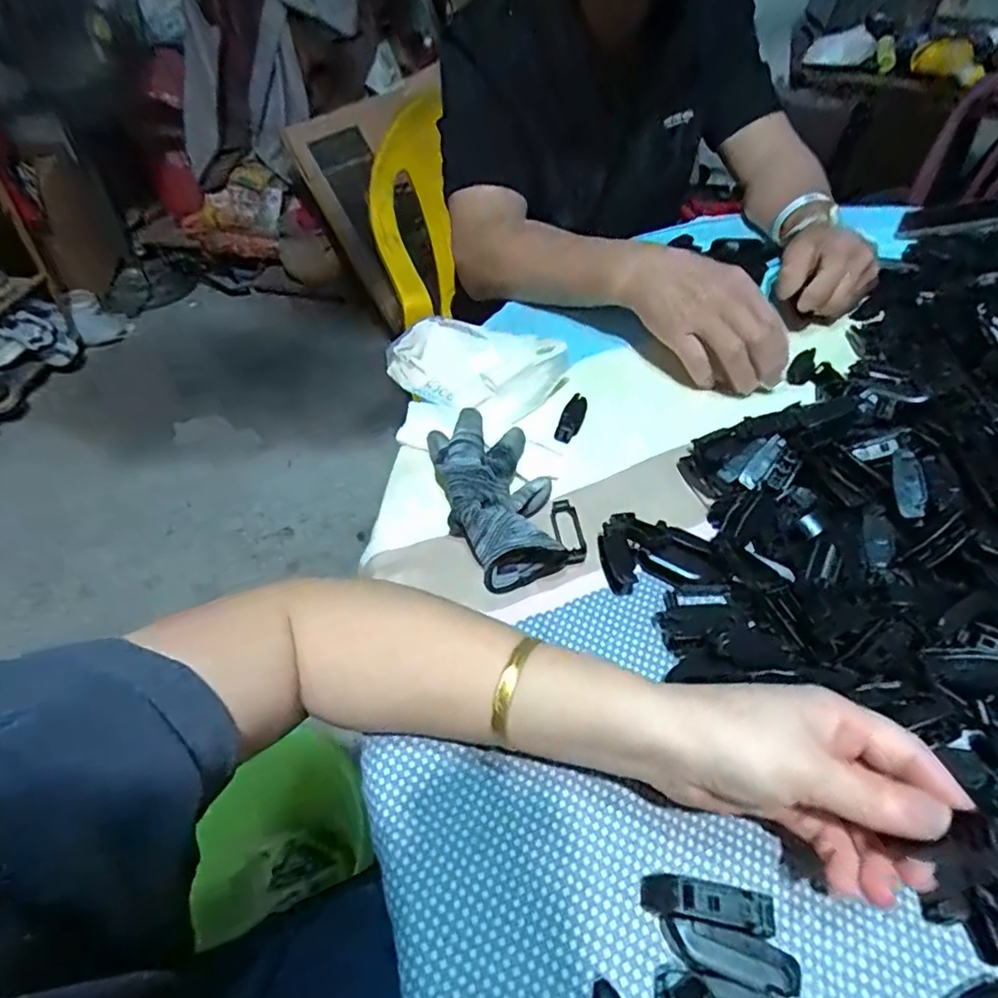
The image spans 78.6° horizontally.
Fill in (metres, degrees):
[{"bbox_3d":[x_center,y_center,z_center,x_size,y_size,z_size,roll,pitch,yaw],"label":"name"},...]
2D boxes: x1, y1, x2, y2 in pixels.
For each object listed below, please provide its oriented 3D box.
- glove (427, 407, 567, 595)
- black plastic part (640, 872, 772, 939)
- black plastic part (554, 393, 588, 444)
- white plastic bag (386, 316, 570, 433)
[{"bbox_3d":[-0.001,-0.010,0.422,0.077,0.040,0.147,-12,47,-11],"label":"glove"},{"bbox_3d":[0.094,0.185,0.276,0.054,0.015,0.017,9,47,9],"label":"black plastic part"},{"bbox_3d":[0.061,-0.067,0.514,0.015,0.022,0.048,16,49,15],"label":"black plastic part"},{"bbox_3d":[-0.027,-0.117,0.538,0.147,0.041,0.109,28,53,25],"label":"white plastic bag"}]

